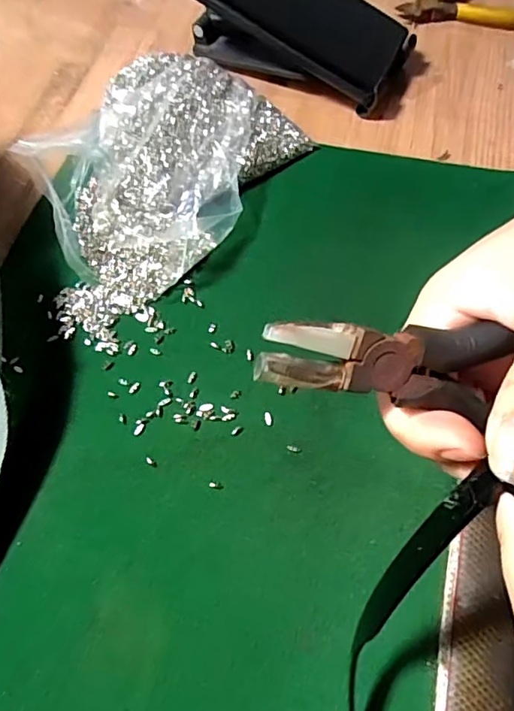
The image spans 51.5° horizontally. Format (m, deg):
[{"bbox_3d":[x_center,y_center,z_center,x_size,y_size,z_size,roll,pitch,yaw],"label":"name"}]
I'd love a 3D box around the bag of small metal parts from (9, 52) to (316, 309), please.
[{"bbox_3d":[-0.065,-0.123,0.340,0.130,0.039,0.172,36,71,19],"label":"bag of small metal parts"}]

